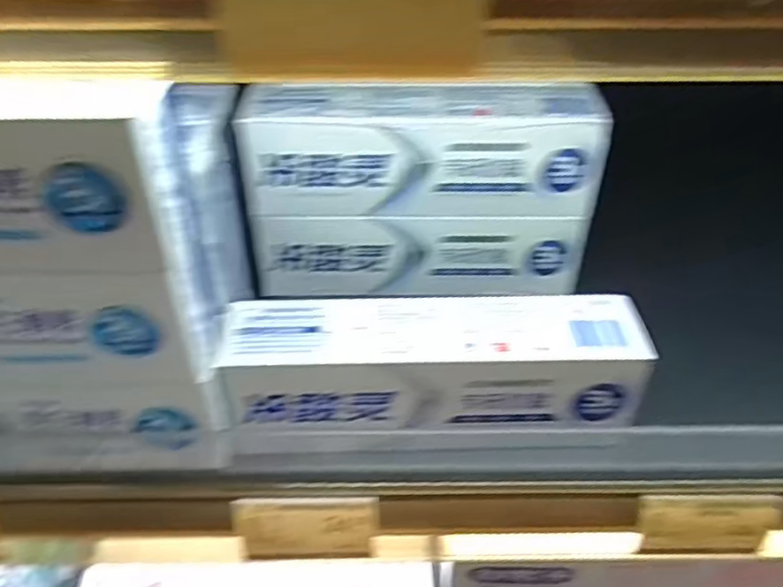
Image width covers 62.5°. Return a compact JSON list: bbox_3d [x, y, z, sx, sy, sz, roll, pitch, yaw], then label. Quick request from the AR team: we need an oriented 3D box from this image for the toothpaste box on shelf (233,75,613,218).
[{"bbox_3d":[0.016,-0.081,0.361,0.190,0.063,0.042,-1,40,1],"label":"toothpaste box on shelf"}]

